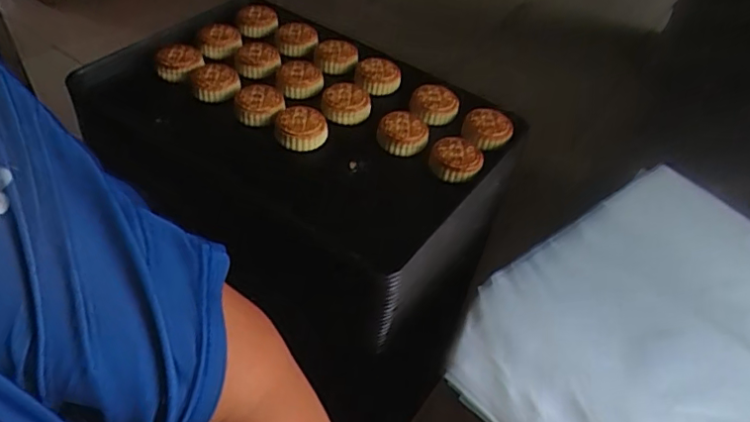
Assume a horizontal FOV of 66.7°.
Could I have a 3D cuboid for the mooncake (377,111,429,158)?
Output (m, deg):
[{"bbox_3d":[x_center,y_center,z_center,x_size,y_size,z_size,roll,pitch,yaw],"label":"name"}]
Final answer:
[{"bbox_3d":[0.042,-0.113,0.834,0.067,0.031,0.064,-7,48,-13],"label":"mooncake"}]

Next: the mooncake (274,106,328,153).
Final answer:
[{"bbox_3d":[-0.104,-0.120,0.823,0.071,0.029,0.071,3,46,-3],"label":"mooncake"}]

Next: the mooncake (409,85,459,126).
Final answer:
[{"bbox_3d":[0.092,-0.165,0.894,0.070,0.030,0.068,3,46,-3],"label":"mooncake"}]

